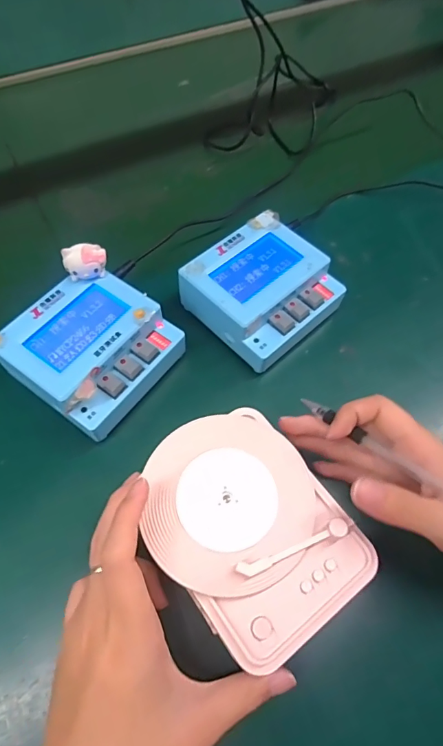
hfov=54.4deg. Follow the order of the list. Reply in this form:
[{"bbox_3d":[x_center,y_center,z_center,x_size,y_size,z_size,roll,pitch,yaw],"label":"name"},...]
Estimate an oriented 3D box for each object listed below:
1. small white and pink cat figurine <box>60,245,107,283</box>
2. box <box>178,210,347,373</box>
[{"bbox_3d":[-0.100,-0.080,0.320,0.031,0.027,0.016,-11,61,-7],"label":"small white and pink cat figurine"},{"bbox_3d":[0.035,-0.065,0.356,0.098,0.049,0.102,40,67,20],"label":"box"}]

